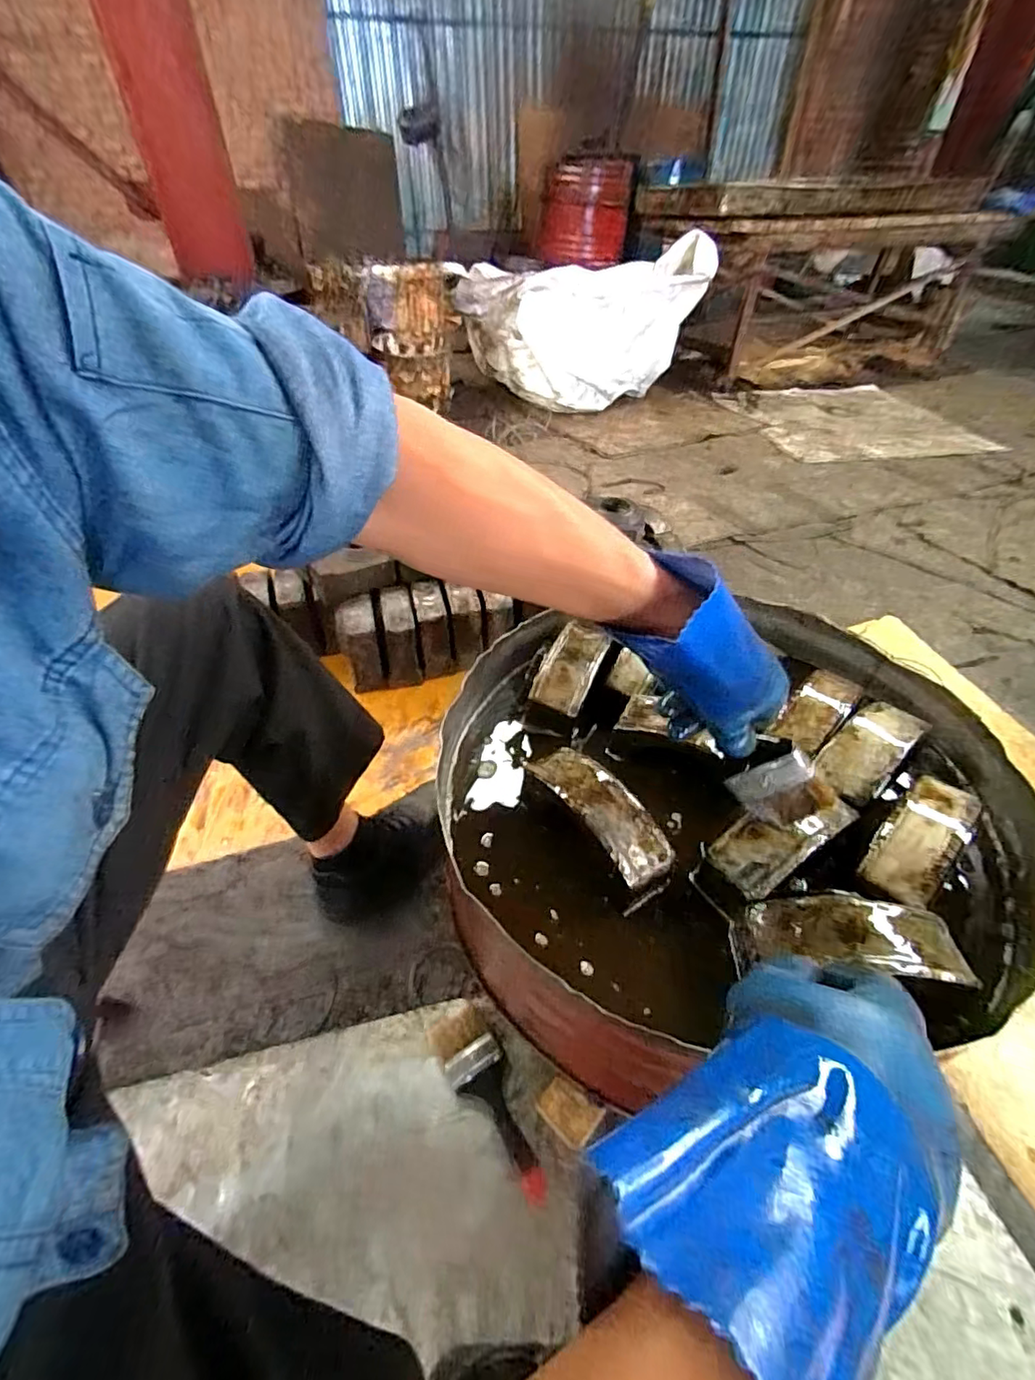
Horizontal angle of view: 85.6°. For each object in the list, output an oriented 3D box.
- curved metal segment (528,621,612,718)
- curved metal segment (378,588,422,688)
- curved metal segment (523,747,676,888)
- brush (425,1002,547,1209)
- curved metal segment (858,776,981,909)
[{"bbox_3d":[0.067,-0.031,0.676,0.058,0.033,0.133,17,46,18],"label":"curved metal segment"},{"bbox_3d":[-0.262,-0.111,1.238,0.071,0.183,0.115,-7,42,-9],"label":"curved metal segment"},{"bbox_3d":[0.078,0.111,0.531,0.059,0.027,0.154,-26,49,-25],"label":"curved metal segment"},{"bbox_3d":[-0.033,0.479,0.664,0.065,0.020,0.215,-25,48,-27],"label":"brush"},{"bbox_3d":[0.371,0.132,0.512,0.141,0.031,0.055,-33,52,-30],"label":"curved metal segment"}]

